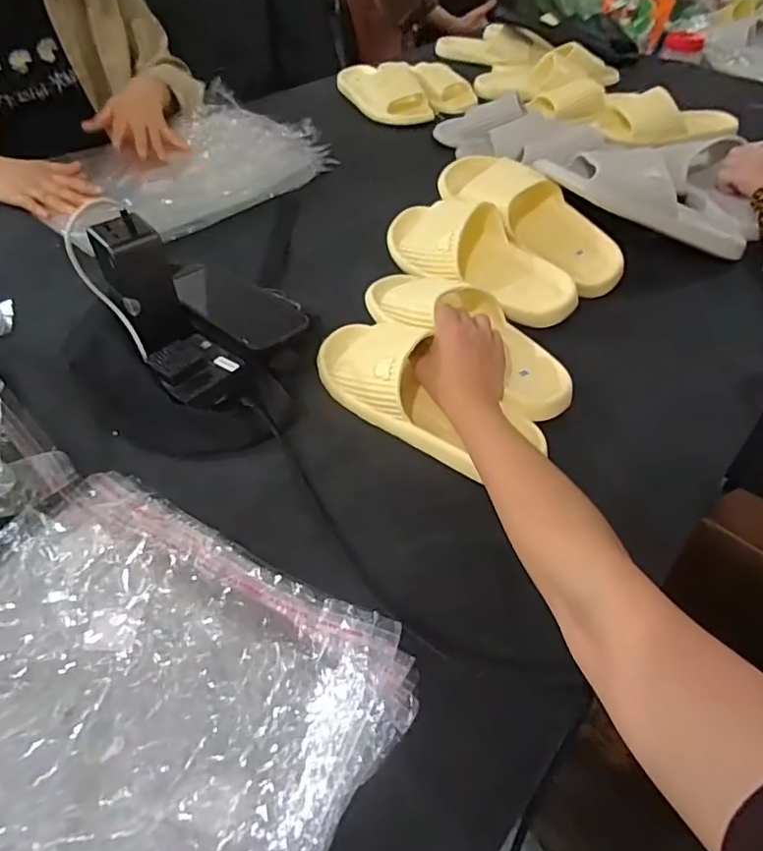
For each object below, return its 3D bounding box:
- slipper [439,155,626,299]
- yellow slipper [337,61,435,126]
[{"bbox_3d":[0.179,-0.252,0.677,0.259,0.065,0.102,42,58,12],"label":"slipper"},{"bbox_3d":[0.004,-0.631,1.043,0.100,0.060,0.237,-21,53,-19],"label":"yellow slipper"}]

